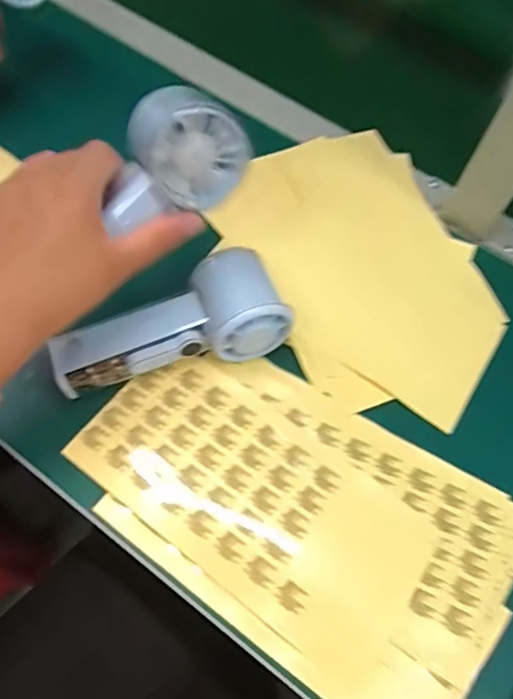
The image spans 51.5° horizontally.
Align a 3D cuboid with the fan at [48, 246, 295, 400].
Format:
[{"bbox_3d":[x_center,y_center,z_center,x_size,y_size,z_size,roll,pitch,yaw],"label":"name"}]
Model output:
[{"bbox_3d":[-0.055,-0.010,0.346,0.149,0.053,0.059,-24,65,-14],"label":"fan"}]

